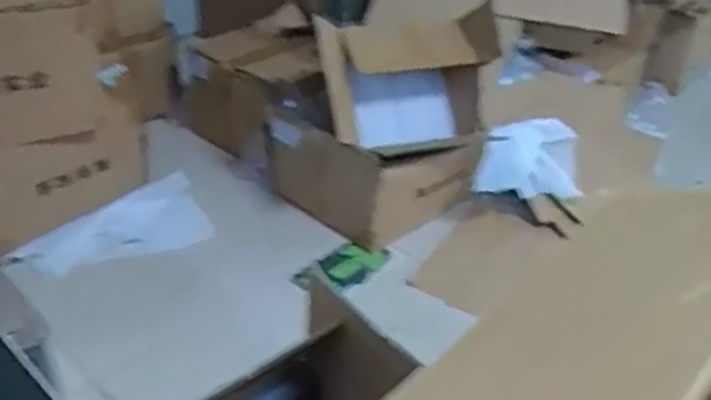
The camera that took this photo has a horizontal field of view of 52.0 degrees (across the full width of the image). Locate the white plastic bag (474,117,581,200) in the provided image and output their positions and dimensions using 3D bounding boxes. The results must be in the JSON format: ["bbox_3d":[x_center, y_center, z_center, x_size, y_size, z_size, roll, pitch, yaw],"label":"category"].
[{"bbox_3d":[0.459,-0.095,1.934,0.300,0.205,0.062,-4,35,-12],"label":"white plastic bag"}]

